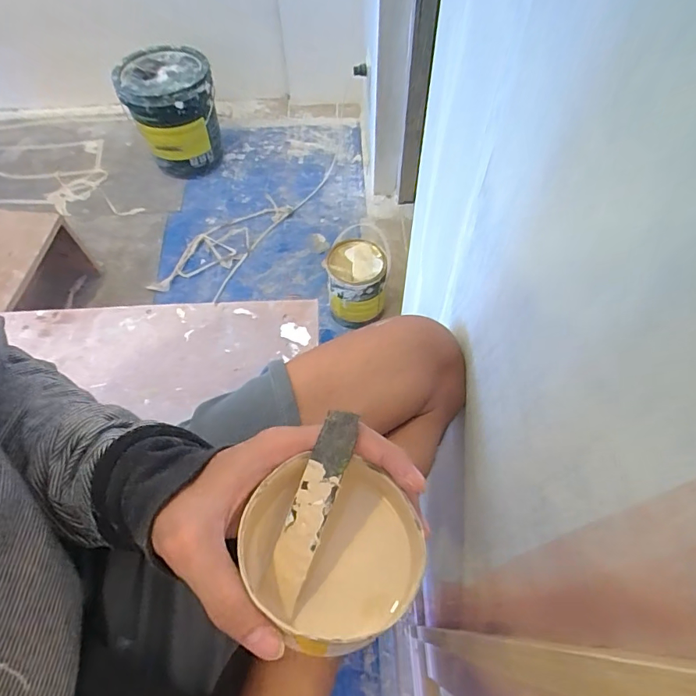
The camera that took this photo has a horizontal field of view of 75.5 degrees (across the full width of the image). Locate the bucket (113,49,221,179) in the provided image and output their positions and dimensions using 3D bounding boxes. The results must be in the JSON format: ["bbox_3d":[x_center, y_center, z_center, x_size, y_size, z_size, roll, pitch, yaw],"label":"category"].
[{"bbox_3d":[-0.554,-0.745,1.481,0.263,0.343,0.268,-1,58,1],"label":"bucket"}]

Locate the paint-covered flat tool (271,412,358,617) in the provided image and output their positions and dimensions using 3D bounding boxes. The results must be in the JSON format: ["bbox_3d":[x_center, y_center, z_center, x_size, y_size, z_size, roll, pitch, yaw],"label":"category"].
[{"bbox_3d":[-0.018,0.077,0.223,0.019,0.004,0.094,18,81,11],"label":"paint-covered flat tool"}]

